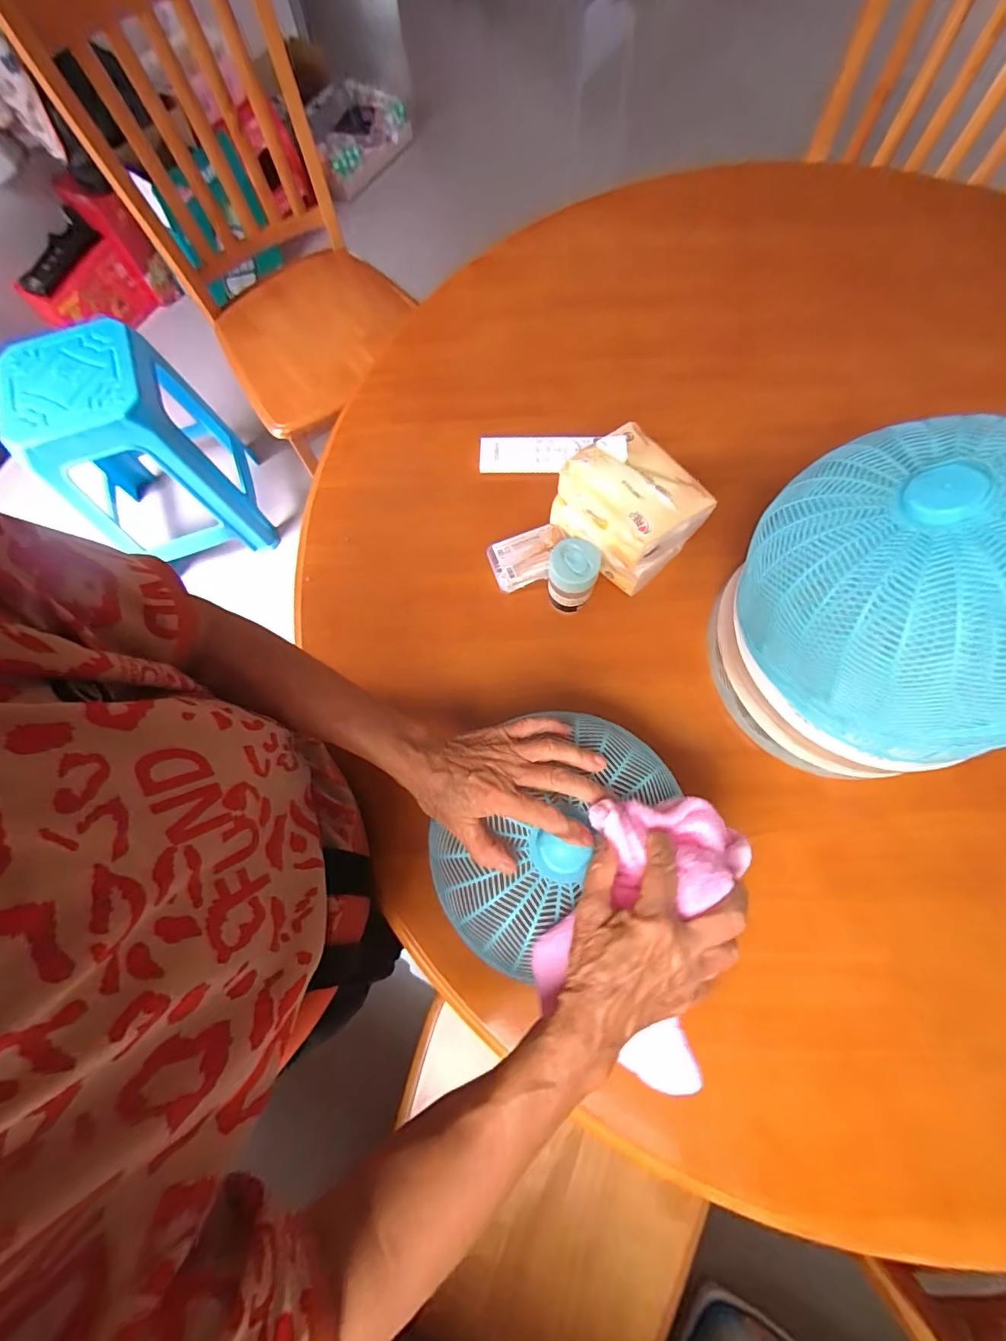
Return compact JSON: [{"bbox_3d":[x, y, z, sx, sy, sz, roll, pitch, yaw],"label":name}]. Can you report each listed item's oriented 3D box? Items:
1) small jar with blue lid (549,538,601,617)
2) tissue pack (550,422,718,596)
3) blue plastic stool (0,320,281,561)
[{"bbox_3d":[0.068,-0.091,0.510,0.046,0.083,0.042,0,73,1],"label":"small jar with blue lid"},{"bbox_3d":[0.126,-0.163,0.522,0.103,0.097,0.133,-42,76,-9],"label":"tissue pack"},{"bbox_3d":[-0.855,-0.521,1.235,0.335,0.455,0.362,-22,74,-4],"label":"blue plastic stool"}]

